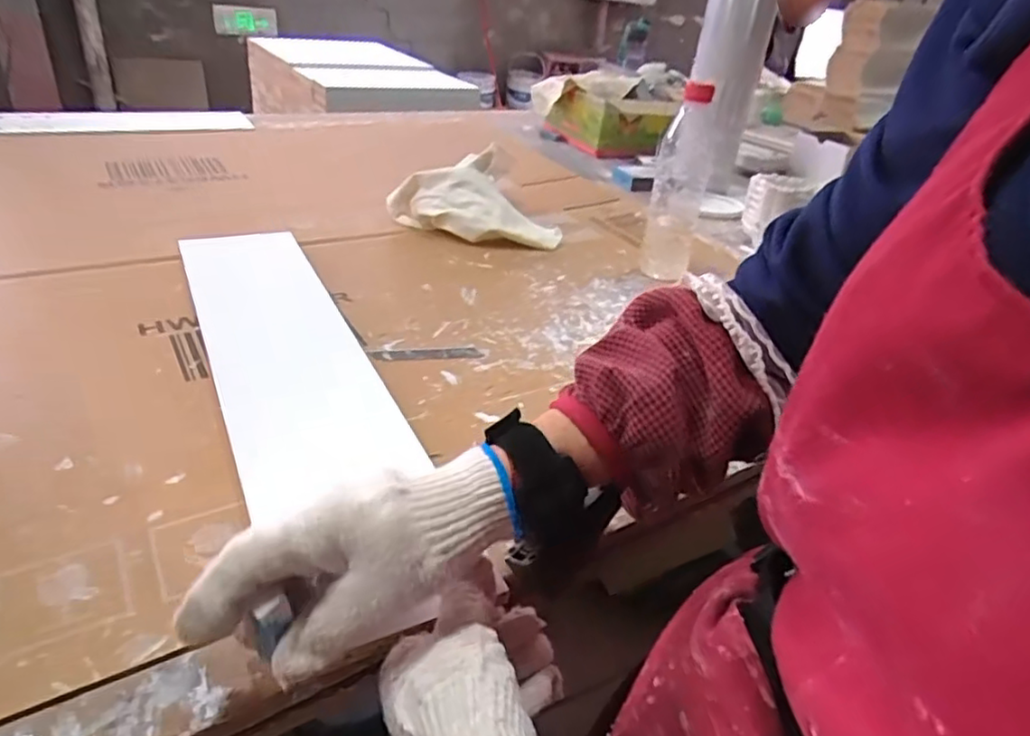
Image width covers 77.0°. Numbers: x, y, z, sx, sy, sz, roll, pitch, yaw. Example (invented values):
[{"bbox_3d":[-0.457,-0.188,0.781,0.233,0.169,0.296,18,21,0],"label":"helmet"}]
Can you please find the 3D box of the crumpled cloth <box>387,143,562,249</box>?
[{"bbox_3d":[-0.049,-0.224,0.859,0.221,0.096,0.107,-1,34,-12],"label":"crumpled cloth"}]

